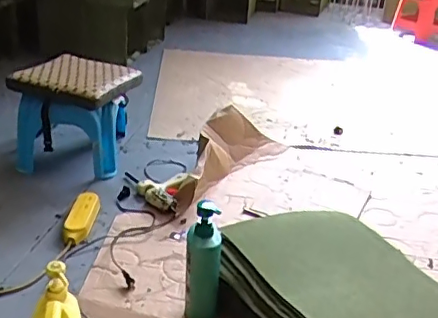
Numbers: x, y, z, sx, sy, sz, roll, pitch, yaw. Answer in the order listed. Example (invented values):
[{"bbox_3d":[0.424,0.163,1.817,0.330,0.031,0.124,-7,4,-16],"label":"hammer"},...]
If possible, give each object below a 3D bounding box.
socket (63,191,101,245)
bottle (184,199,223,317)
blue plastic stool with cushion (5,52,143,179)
[{"bbox_3d":[-0.340,0.141,1.426,0.063,0.034,0.201,5,25,-1],"label":"socket"},{"bbox_3d":[-0.029,0.206,1.094,0.066,0.244,0.066,2,26,-8],"label":"bottle"},{"bbox_3d":[-0.415,-0.121,1.649,0.284,0.286,0.258,15,27,20],"label":"blue plastic stool with cushion"}]

